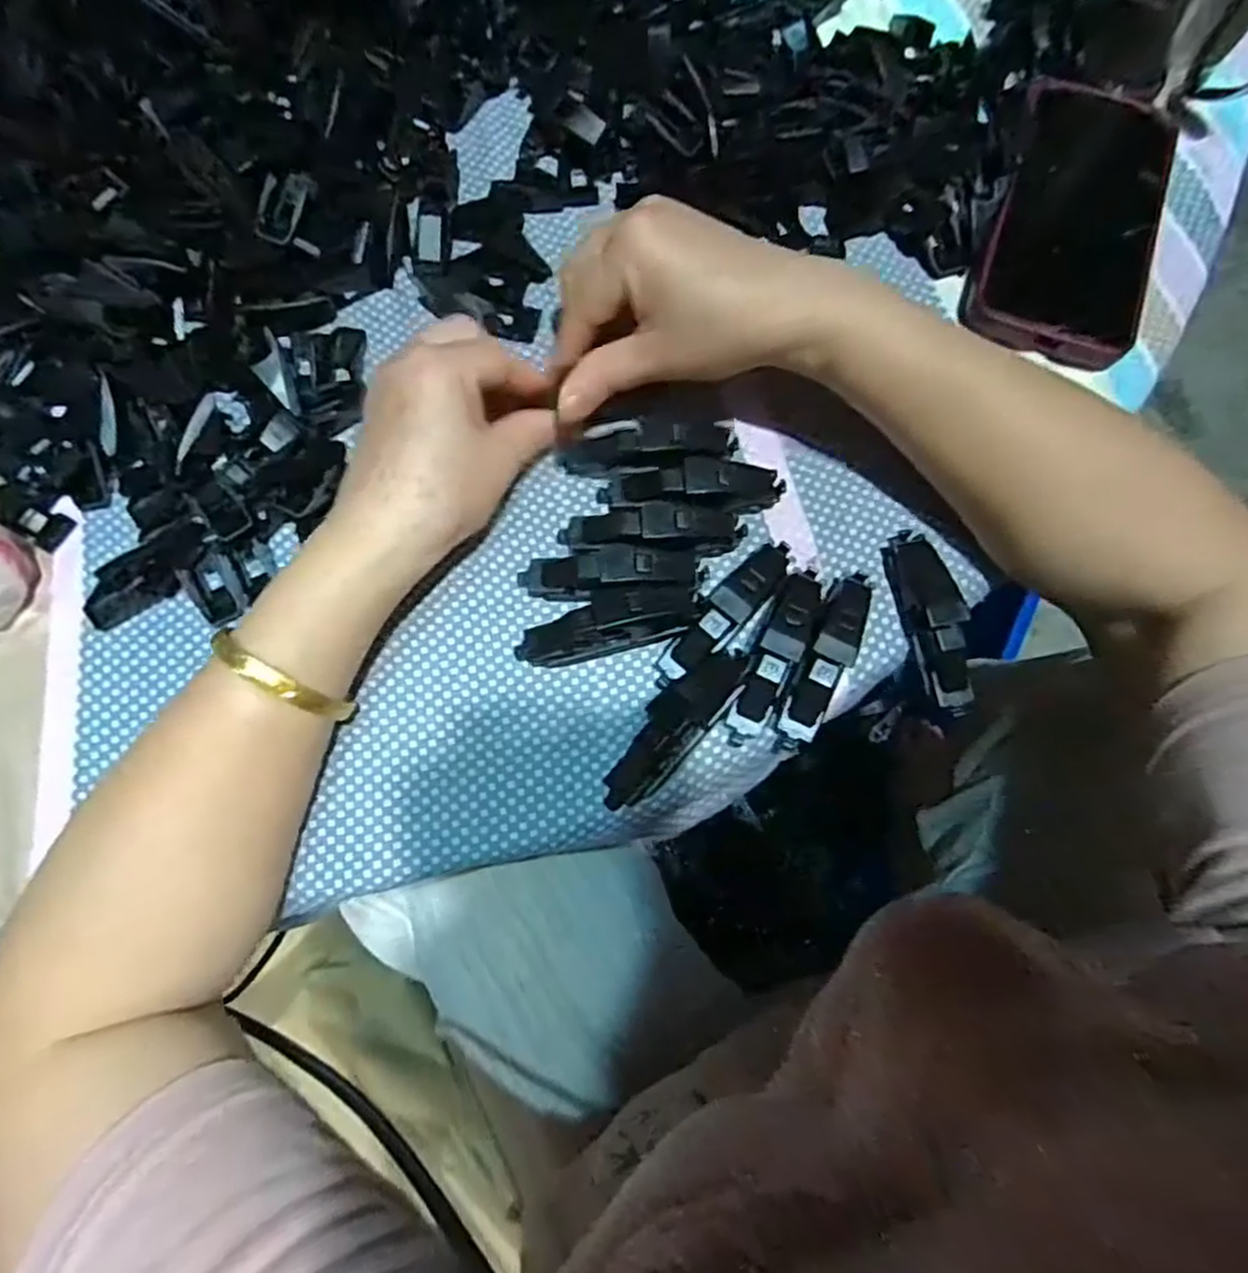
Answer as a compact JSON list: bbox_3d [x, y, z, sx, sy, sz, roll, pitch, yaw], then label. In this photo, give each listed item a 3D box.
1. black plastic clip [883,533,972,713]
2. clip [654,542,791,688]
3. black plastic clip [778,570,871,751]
[{"bbox_3d":[0.132,-0.008,0.316,0.020,0.020,0.079,-13,75,-2],"label":"black plastic clip"},{"bbox_3d":[0.045,-0.010,0.315,0.020,0.024,0.079,44,80,11],"label":"clip"},{"bbox_3d":[0.085,0.008,0.310,0.018,0.024,0.080,22,77,7],"label":"black plastic clip"}]

